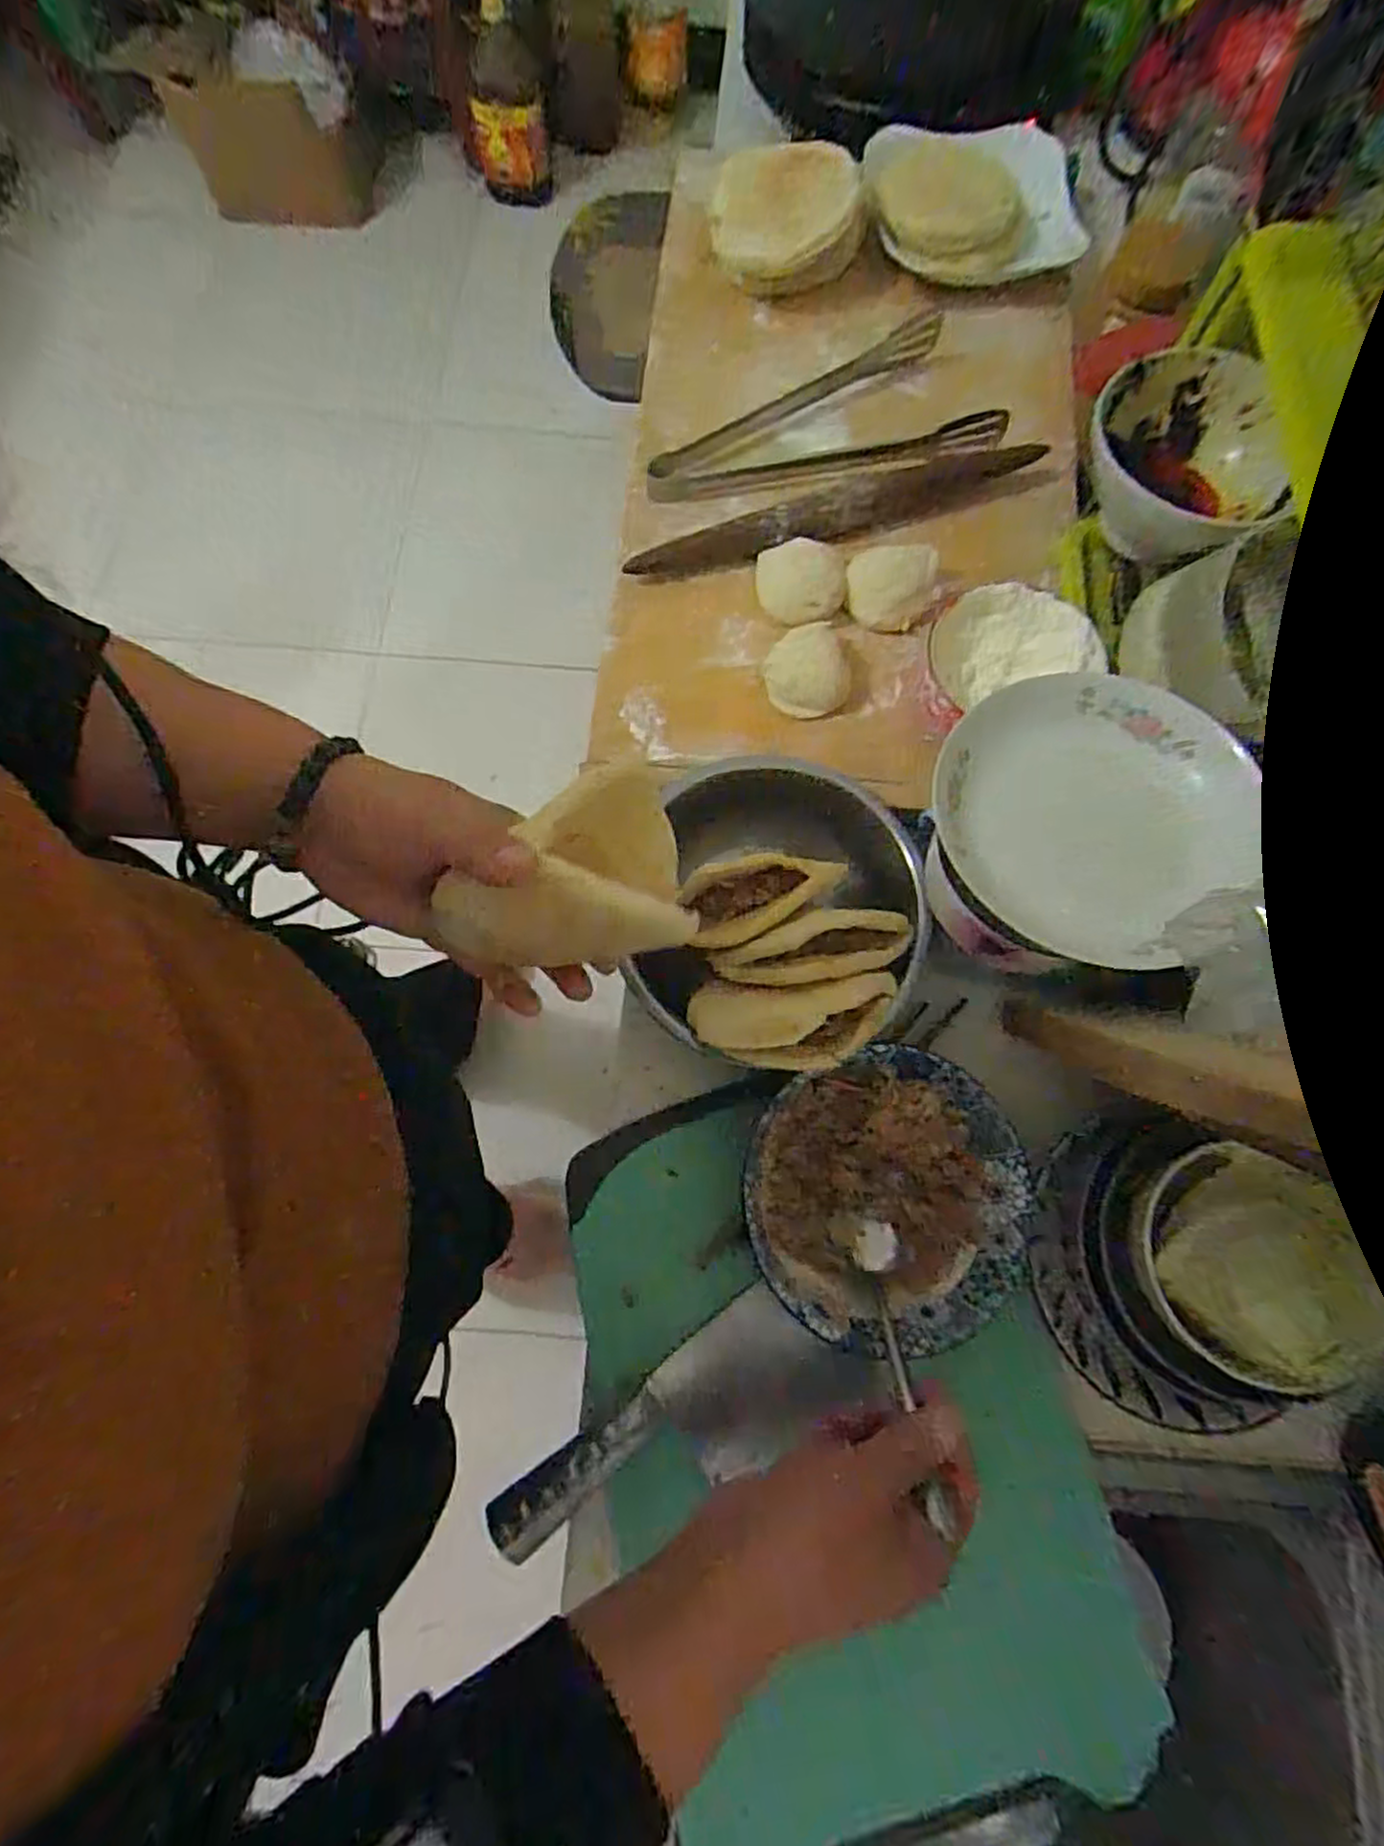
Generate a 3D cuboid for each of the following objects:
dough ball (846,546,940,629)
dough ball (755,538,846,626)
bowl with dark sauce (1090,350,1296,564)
[{"bbox_3d":[0.149,-0.252,0.574,0.068,0.025,0.052,-3,75,-1],"label":"dough ball"},{"bbox_3d":[0.080,-0.254,0.570,0.063,0.021,0.075,2,75,0],"label":"dough ball"},{"bbox_3d":[0.315,-0.294,0.500,0.123,0.069,0.132,0,75,0],"label":"bowl with dark sauce"}]

